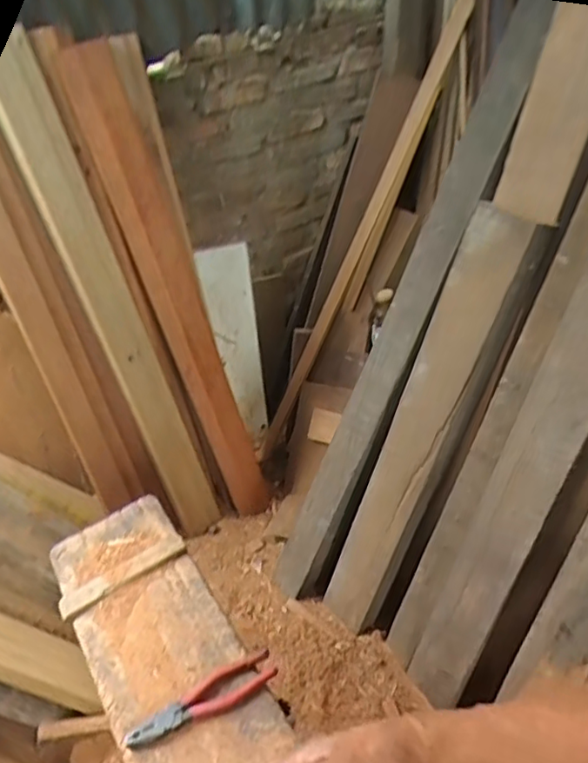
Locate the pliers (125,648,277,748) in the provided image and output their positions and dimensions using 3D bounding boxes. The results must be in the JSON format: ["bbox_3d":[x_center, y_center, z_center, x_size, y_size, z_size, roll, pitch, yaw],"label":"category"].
[{"bbox_3d":[-0.110,0.392,0.728,0.189,0.024,0.051,-24,43,-21],"label":"pliers"}]

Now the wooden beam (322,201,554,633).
[{"bbox_3d":[0.248,0.127,1.187,0.103,0.971,0.119,-5,34,-36],"label":"wooden beam"}]

